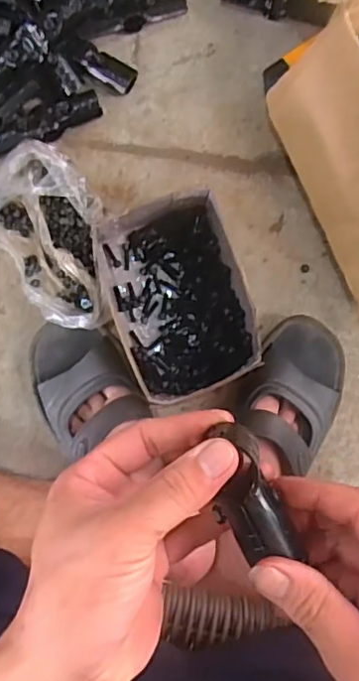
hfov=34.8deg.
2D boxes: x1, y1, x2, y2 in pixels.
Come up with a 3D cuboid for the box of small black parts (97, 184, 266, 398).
[{"bbox_3d":[-0.001,-0.045,0.641,0.148,0.065,0.209,-18,88,-3],"label":"box of small black parts"}]

